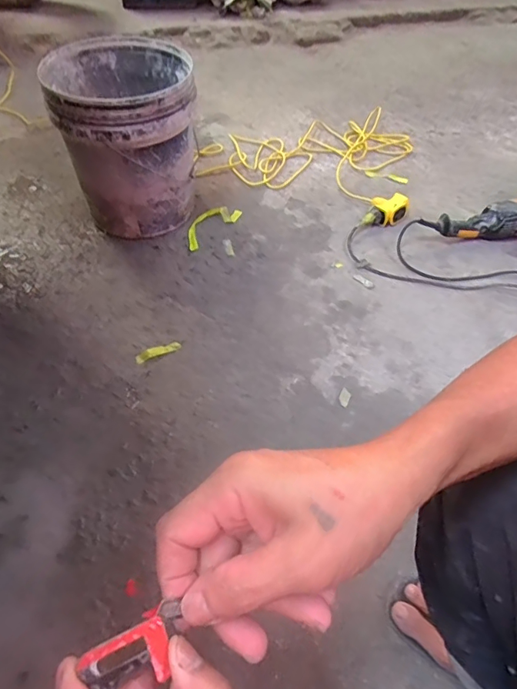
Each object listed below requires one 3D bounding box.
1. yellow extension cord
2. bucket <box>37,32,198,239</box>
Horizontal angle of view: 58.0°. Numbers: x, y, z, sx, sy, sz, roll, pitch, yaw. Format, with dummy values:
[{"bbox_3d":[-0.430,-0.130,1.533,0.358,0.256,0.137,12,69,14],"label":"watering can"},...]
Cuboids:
[{"bbox_3d":[0.152,-0.549,1.280,0.577,0.066,0.461,18,52,12],"label":"yellow extension cord"},{"bbox_3d":[-0.274,-0.437,1.021,0.264,0.322,0.272,2,51,-2],"label":"bucket"}]

